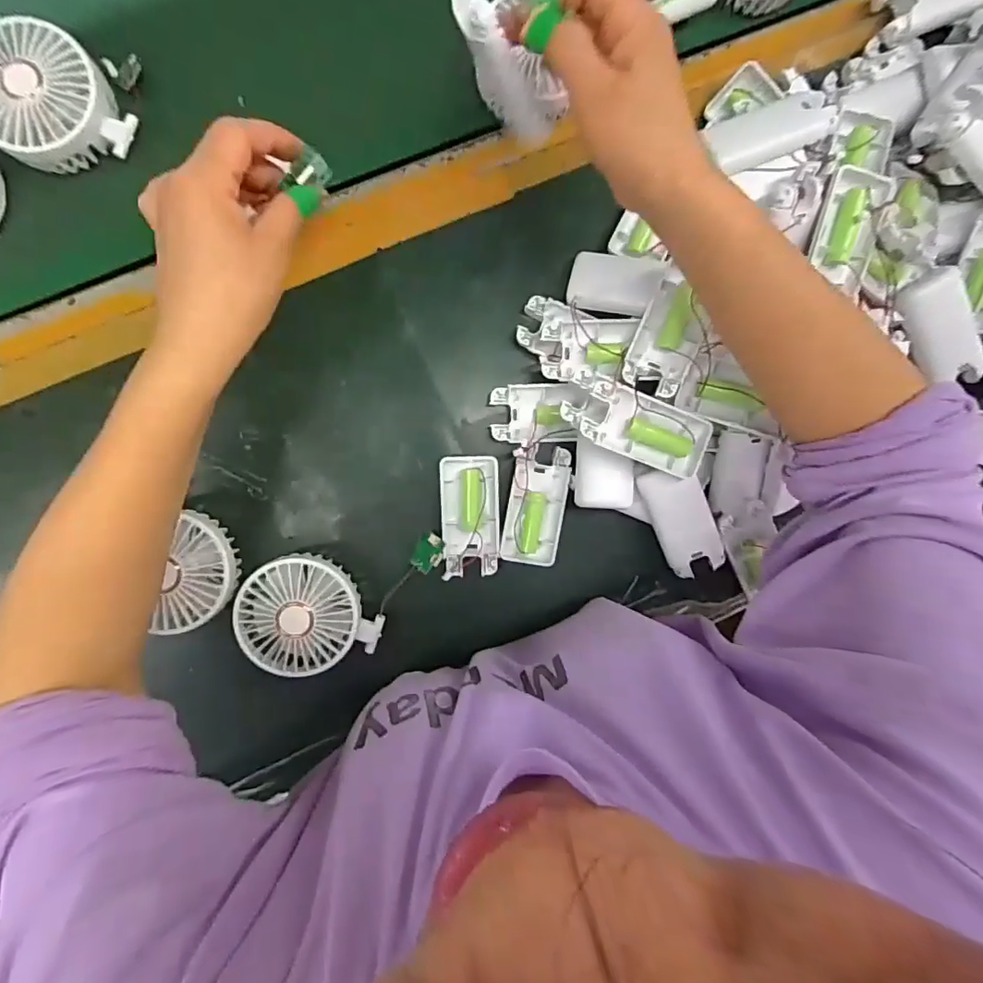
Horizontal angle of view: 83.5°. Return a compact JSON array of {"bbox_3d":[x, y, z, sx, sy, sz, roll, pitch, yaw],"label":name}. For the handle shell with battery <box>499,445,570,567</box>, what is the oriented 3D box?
[{"bbox_3d":[0.037,0.012,0.445,0.046,0.013,0.093,8,93,-7],"label":"handle shell with battery"}]

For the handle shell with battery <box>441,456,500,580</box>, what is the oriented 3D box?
[{"bbox_3d":[-0.017,0.020,0.444,0.045,0.014,0.095,-2,95,-6],"label":"handle shell with battery"}]

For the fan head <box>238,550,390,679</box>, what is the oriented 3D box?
[{"bbox_3d":[-0.143,0.097,0.424,0.089,0.038,0.098,-34,94,-3],"label":"fan head"}]

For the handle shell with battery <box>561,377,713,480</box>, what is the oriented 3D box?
[{"bbox_3d":[0.107,-0.047,0.406,0.103,0.028,0.044,21,89,-5],"label":"handle shell with battery"}]

